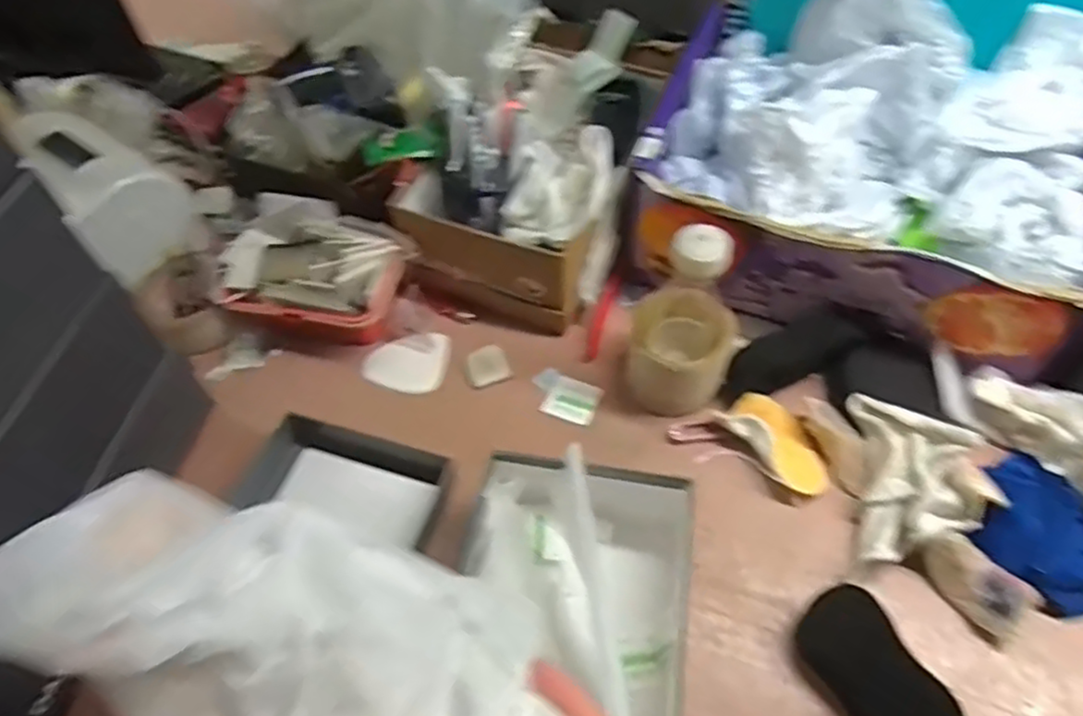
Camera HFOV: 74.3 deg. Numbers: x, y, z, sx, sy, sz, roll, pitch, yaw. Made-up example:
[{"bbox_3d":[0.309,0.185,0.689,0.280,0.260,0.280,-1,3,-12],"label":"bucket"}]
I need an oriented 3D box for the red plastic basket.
[{"bbox_3d":[-0.221,-0.086,0.700,0.177,0.075,0.116,10,57,9],"label":"red plastic basket"}]

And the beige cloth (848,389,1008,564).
[{"bbox_3d":[0.304,0.097,0.574,0.090,0.049,0.132,6,56,6],"label":"beige cloth"}]

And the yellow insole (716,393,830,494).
[{"bbox_3d":[0.202,0.070,0.610,0.050,0.015,0.101,-27,59,-15],"label":"yellow insole"}]

